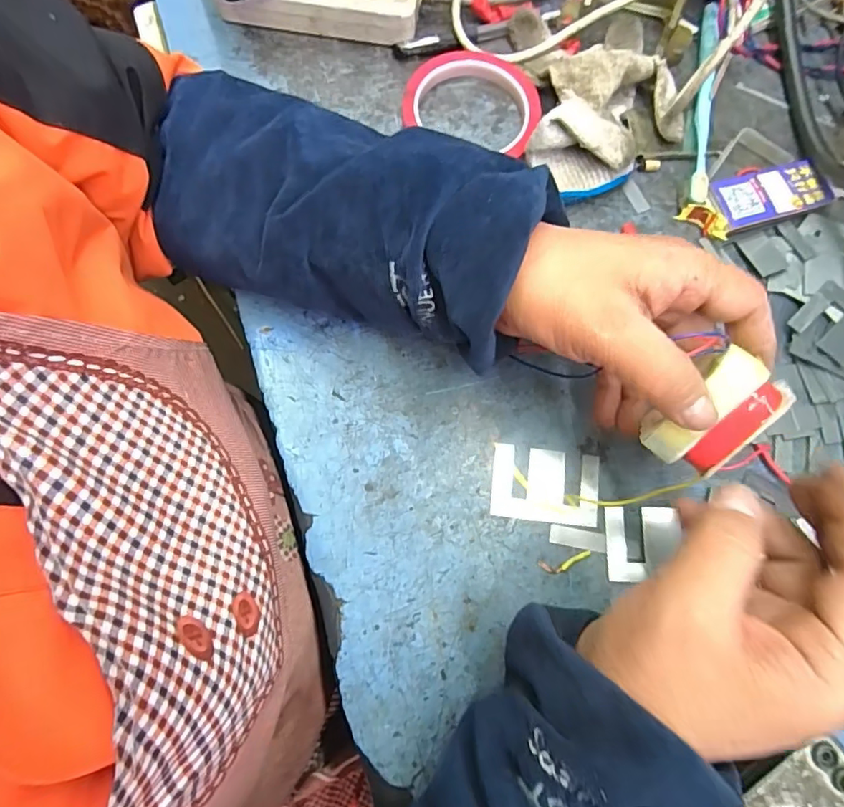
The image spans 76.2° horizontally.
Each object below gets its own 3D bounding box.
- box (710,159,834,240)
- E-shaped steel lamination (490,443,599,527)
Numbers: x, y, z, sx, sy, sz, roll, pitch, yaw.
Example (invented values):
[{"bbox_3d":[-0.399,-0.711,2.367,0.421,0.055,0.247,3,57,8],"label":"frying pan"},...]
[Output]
[{"bbox_3d":[0.242,-0.145,0.378,0.084,0.014,0.039,-20,78,-6],"label":"box"},{"bbox_3d":[0.077,0.051,0.335,0.066,0.004,0.045,8,77,1],"label":"E-shaped steel lamination"}]

